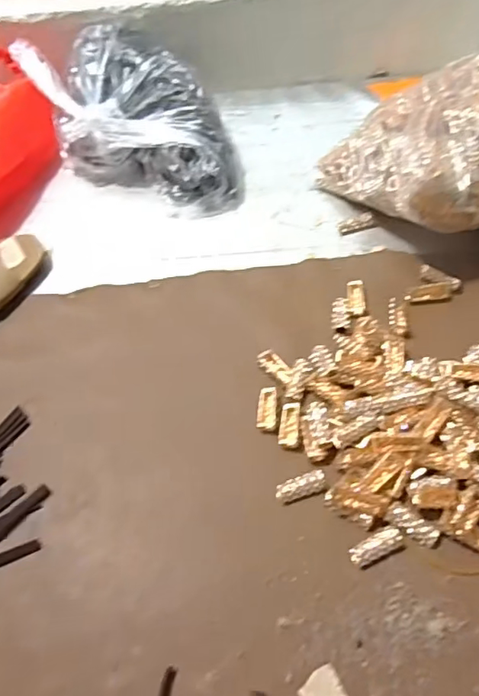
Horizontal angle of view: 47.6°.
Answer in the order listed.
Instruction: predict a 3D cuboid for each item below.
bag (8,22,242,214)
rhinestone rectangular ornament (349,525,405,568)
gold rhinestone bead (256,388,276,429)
[{"bbox_3d":[-0.117,-0.252,0.610,0.146,0.099,0.266,-36,59,-19],"label":"bag"},{"bbox_3d":[0.094,0.134,0.369,0.039,0.004,0.016,-24,56,-12],"label":"rhinestone rectangular ornament"},{"bbox_3d":[0.022,0.048,0.436,0.015,0.004,0.035,2,55,7],"label":"gold rhinestone bead"}]

